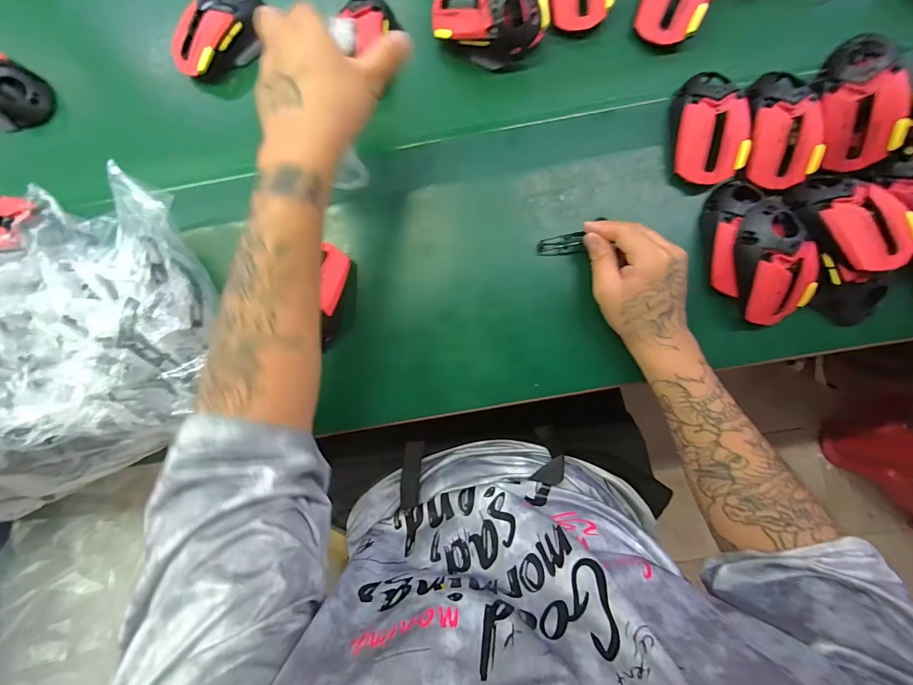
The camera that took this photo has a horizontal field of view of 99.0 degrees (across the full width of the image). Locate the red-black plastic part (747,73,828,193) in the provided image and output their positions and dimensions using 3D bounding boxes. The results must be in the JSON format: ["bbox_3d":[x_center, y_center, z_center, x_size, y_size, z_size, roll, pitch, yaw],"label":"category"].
[{"bbox_3d":[0.330,-0.219,0.402,0.065,0.044,0.116,-9,86,1],"label":"red-black plastic part"}]

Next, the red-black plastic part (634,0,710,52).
[{"bbox_3d":[0.234,-0.371,0.419,0.065,0.043,0.090,22,87,3],"label":"red-black plastic part"}]

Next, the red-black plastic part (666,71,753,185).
[{"bbox_3d":[0.261,-0.226,0.407,0.070,0.042,0.114,3,86,2],"label":"red-black plastic part"}]

